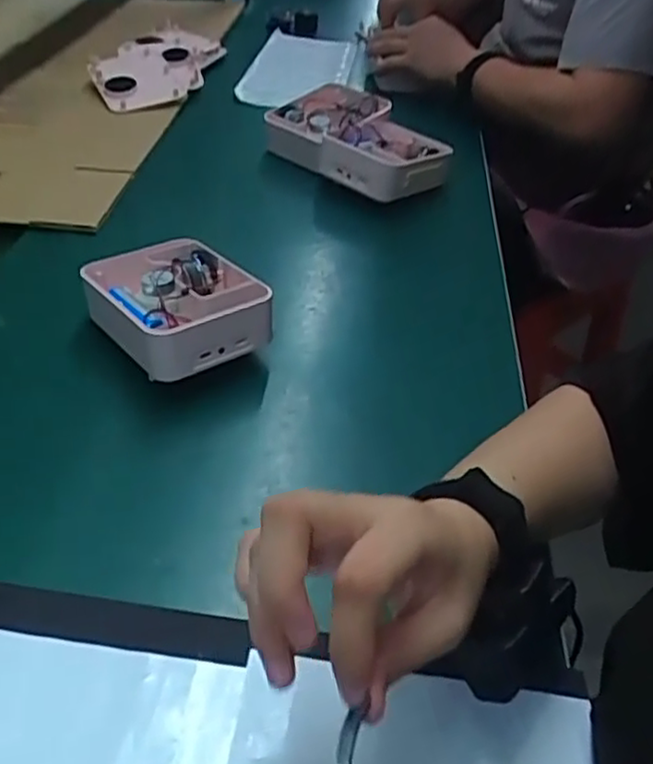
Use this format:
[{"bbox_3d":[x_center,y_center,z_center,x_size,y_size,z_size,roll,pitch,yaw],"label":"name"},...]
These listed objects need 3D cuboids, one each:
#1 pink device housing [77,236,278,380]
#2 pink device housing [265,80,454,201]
[{"bbox_3d":[-0.112,-0.062,0.522,0.104,0.041,0.127,-25,50,-33],"label":"pink device housing"},{"bbox_3d":[0.033,-0.271,0.778,0.194,0.062,0.140,27,43,24],"label":"pink device housing"}]

